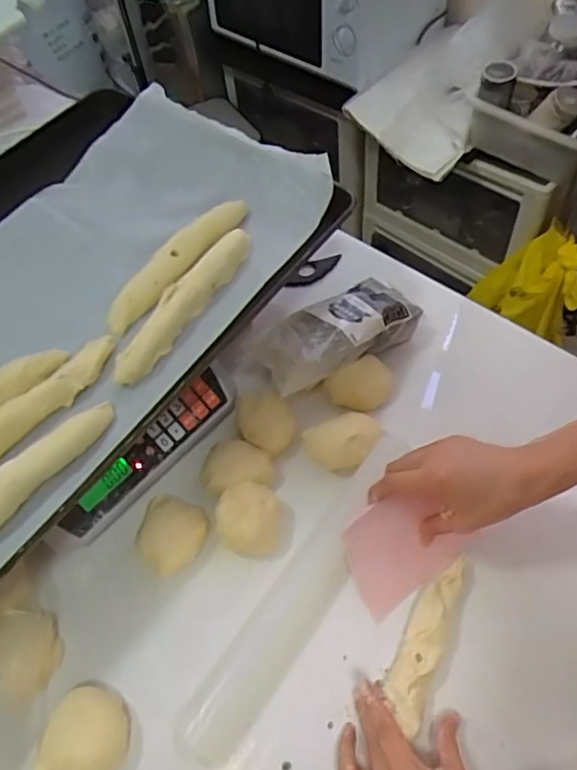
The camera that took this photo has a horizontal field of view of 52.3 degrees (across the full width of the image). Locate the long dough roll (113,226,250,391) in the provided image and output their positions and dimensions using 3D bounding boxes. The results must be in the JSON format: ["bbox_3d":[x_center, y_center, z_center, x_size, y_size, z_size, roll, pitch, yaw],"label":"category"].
[{"bbox_3d":[-0.099,-0.084,0.572,0.030,0.026,0.203,25,62,20],"label":"long dough roll"}]

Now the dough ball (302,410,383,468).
[{"bbox_3d":[0.055,0.055,0.584,0.078,0.036,0.057,-10,56,-2],"label":"dough ball"}]

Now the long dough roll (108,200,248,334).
[{"bbox_3d":[-0.112,-0.127,0.593,0.029,0.024,0.188,29,64,22],"label":"long dough roll"}]

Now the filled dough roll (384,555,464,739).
[{"bbox_3d":[0.113,0.207,0.486,0.032,0.023,0.134,21,58,18],"label":"filled dough roll"}]

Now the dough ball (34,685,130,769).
[{"bbox_3d":[-0.159,0.277,0.460,0.064,0.043,0.070,23,61,19],"label":"dough ball"}]

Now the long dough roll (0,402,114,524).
[{"bbox_3d":[-0.222,0.081,0.477,0.029,0.022,0.190,33,65,24],"label":"long dough roll"}]

